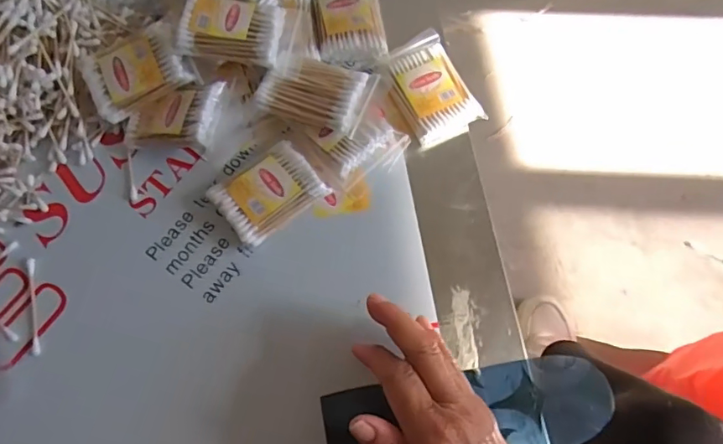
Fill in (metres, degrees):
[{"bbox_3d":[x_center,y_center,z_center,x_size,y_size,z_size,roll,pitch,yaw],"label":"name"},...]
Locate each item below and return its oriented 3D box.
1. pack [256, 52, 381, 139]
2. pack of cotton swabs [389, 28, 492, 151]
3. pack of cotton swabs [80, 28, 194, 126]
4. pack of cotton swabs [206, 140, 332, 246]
[{"bbox_3d":[-0.034,-0.101,0.403,0.078,0.030,0.060,17,72,9],"label":"pack"},{"bbox_3d":[0.055,-0.112,0.424,0.060,0.013,0.093,-26,71,-7],"label":"pack of cotton swabs"},{"bbox_3d":[-0.179,-0.120,0.404,0.077,0.024,0.056,-23,71,-6],"label":"pack of cotton swabs"},{"bbox_3d":[-0.070,-0.022,0.393,0.076,0.017,0.054,-37,73,-10],"label":"pack of cotton swabs"}]

